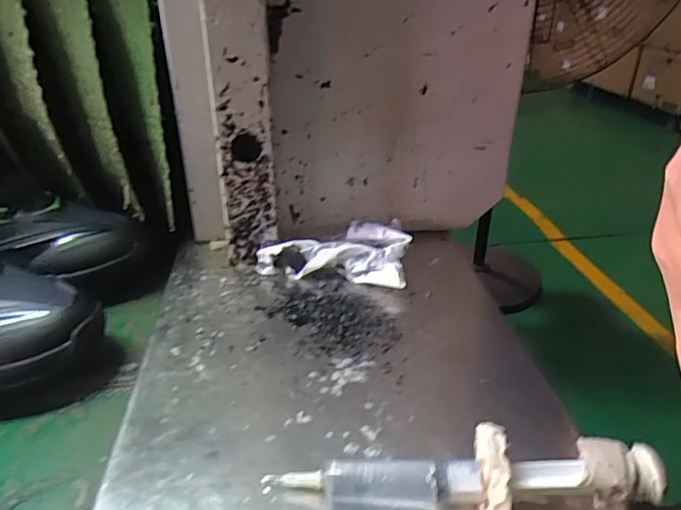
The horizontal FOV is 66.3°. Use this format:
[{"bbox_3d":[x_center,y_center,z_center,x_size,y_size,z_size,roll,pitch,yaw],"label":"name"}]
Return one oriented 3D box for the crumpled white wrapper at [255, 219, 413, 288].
[{"bbox_3d":[-0.003,-0.001,0.410,0.113,0.033,0.059,8,30,14],"label":"crumpled white wrapper"}]

